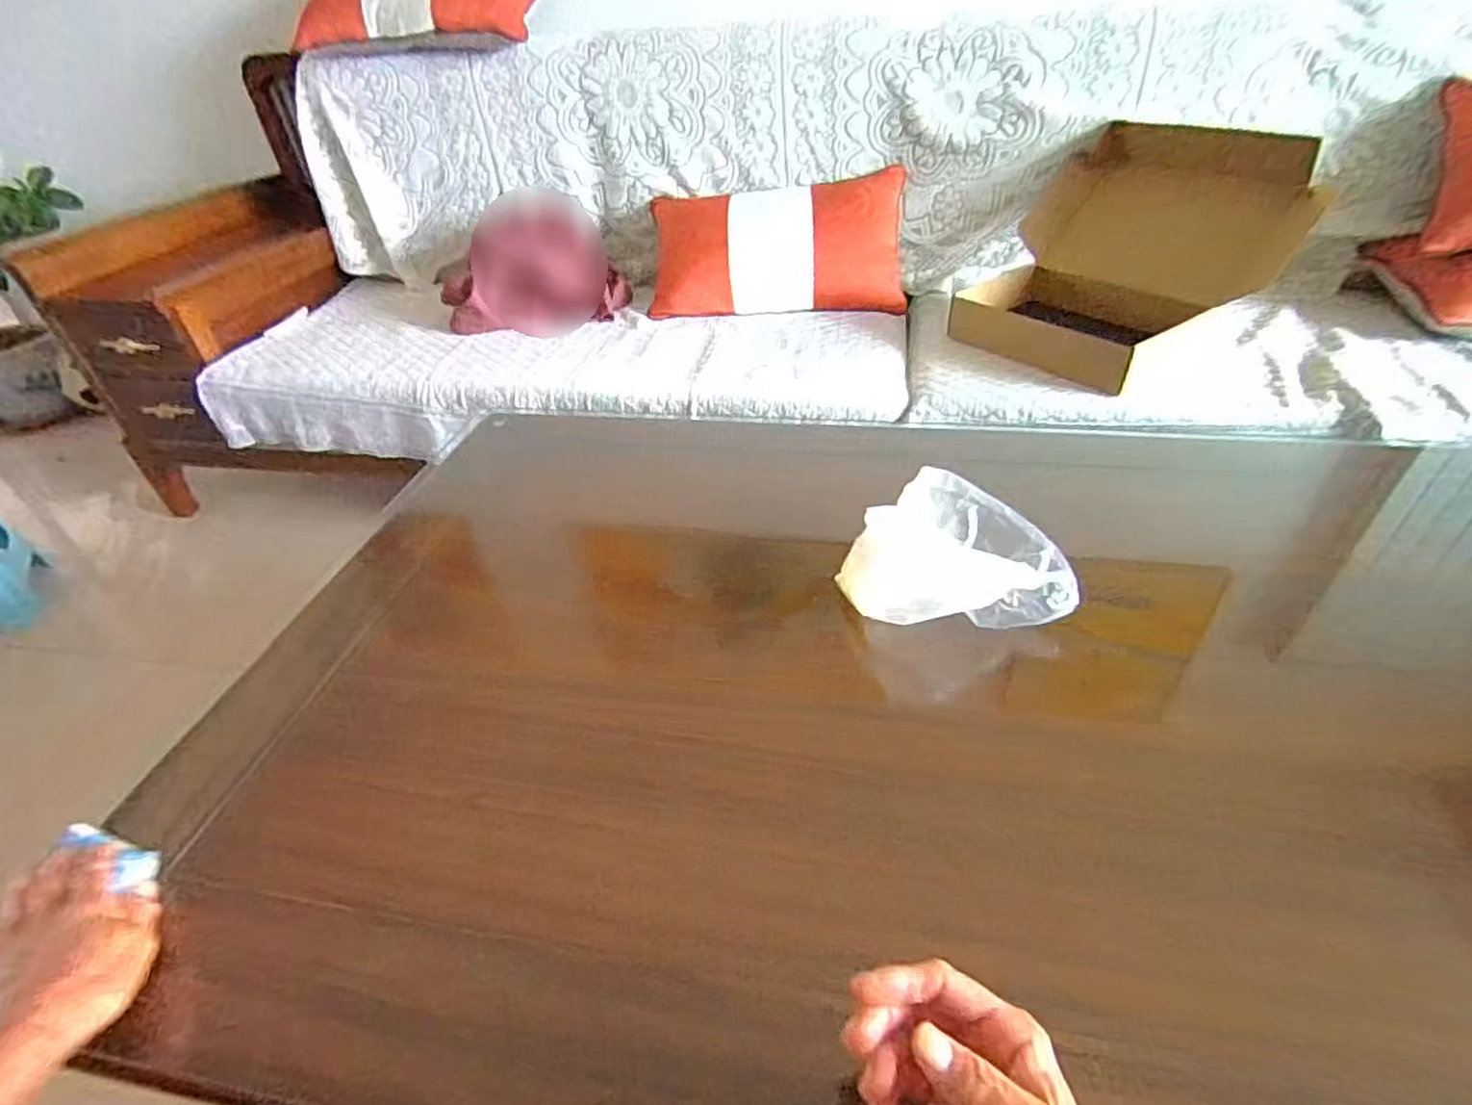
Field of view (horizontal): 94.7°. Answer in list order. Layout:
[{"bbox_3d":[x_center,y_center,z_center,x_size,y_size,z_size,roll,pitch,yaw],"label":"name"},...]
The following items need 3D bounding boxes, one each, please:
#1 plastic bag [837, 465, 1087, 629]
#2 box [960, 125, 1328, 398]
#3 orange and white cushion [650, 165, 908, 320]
[{"bbox_3d":[0.191,-0.003,0.621,0.193,0.071,0.150,-5,39,-1],"label":"plastic bag"},{"bbox_3d":[0.687,-0.585,1.283,0.457,0.309,0.497,-21,42,-19],"label":"box"},{"bbox_3d":[0.089,-0.668,1.511,0.556,0.295,0.099,-3,5,6],"label":"orange and white cushion"}]

